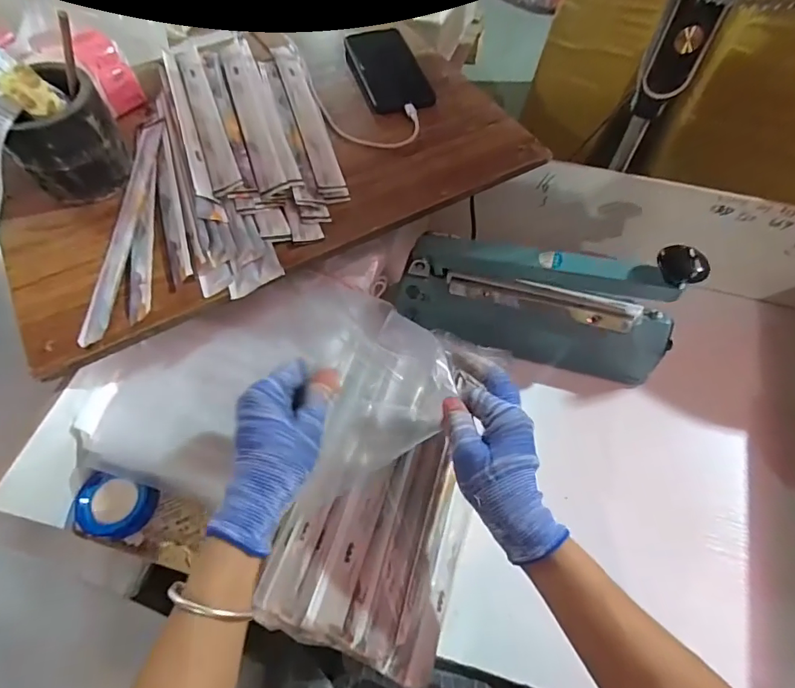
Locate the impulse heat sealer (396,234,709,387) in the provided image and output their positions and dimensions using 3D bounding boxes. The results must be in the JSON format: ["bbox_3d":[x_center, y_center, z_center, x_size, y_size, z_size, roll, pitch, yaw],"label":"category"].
[{"bbox_3d":[0.151,-0.047,0.514,0.281,0.144,0.074,15,61,9],"label":"impulse heat sealer"}]

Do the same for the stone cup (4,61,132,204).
[{"bbox_3d":[-0.324,-0.204,0.459,0.092,0.087,0.090,0,60,0],"label":"stone cup"}]

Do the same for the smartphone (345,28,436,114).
[{"bbox_3d":[-0.015,-0.347,0.588,0.082,0.009,0.168,-16,61,-9],"label":"smartphone"}]

